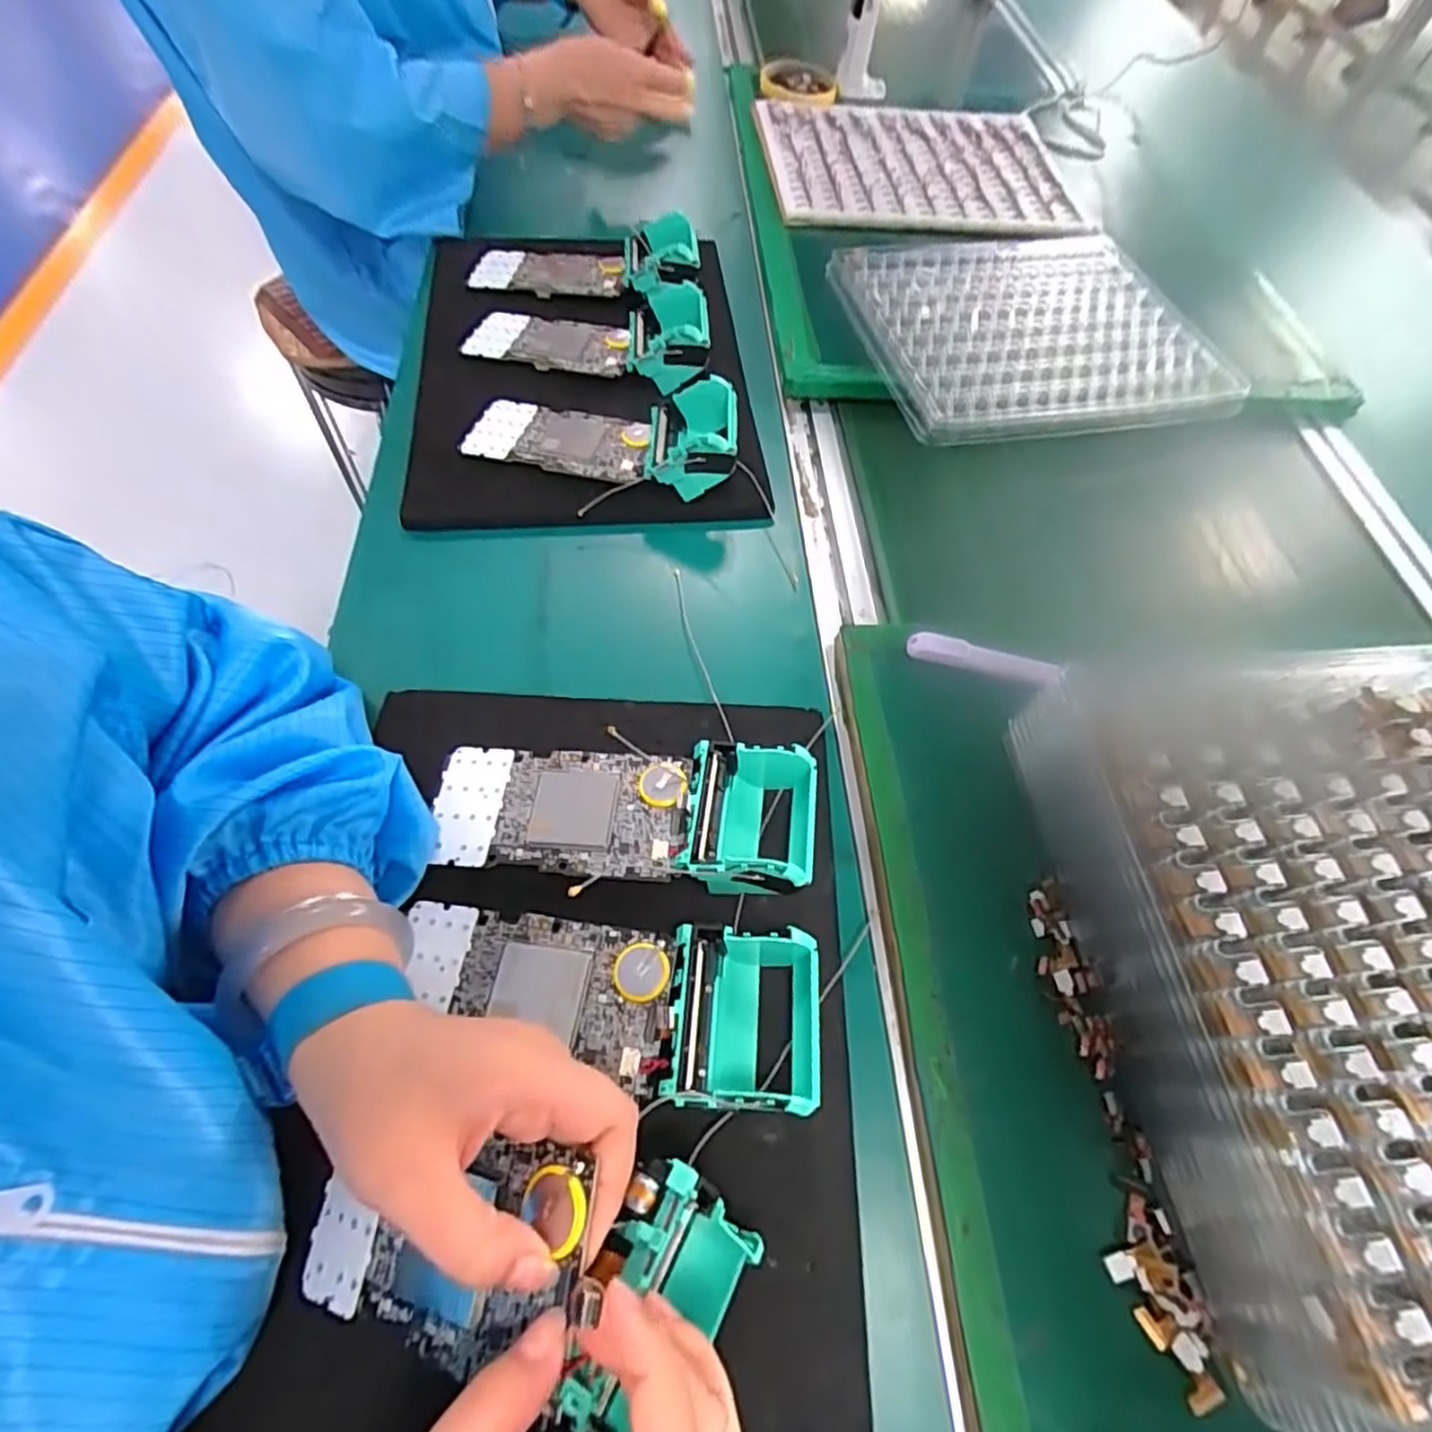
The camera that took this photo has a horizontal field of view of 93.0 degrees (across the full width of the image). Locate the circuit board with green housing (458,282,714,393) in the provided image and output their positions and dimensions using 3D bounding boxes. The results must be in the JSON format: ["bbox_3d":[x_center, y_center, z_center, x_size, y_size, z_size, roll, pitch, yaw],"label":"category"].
[{"bbox_3d":[-0.091,-0.296,0.529,0.186,0.035,0.083,8,60,16],"label":"circuit board with green housing"}]

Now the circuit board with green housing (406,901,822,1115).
[{"bbox_3d":[-0.048,0.120,0.289,0.181,0.034,0.068,6,61,1],"label":"circuit board with green housing"}]

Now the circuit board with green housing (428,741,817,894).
[{"bbox_3d":[-0.047,0.043,0.334,0.187,0.032,0.067,6,61,0],"label":"circuit board with green housing"}]

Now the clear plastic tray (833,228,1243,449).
[{"bbox_3d":[0.262,-0.329,0.577,0.295,0.036,0.257,-13,62,-10],"label":"clear plastic tray"}]

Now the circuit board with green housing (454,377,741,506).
[{"bbox_3d":[-0.079,-0.199,0.460,0.185,0.051,0.075,6,61,1],"label":"circuit board with green housing"}]

